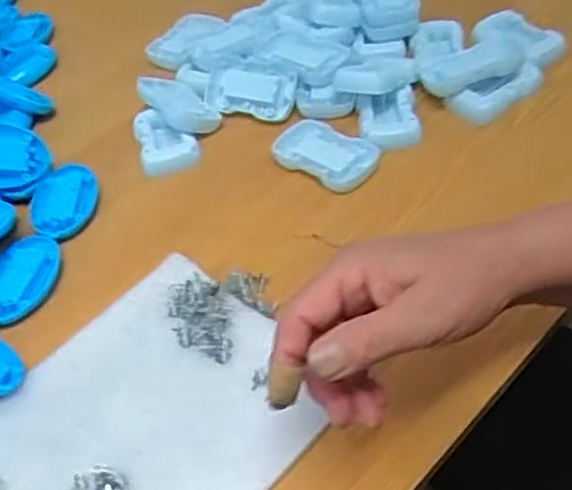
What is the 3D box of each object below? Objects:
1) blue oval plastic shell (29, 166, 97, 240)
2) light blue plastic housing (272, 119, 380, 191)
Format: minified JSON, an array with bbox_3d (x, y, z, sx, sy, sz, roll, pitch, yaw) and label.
[{"bbox_3d":[-0.191,-0.037,0.613,0.057,0.013,0.081,-8,47,1],"label":"blue oval plastic shell"},{"bbox_3d":[0.034,-0.078,0.622,0.089,0.019,0.054,26,56,29],"label":"light blue plastic housing"}]

